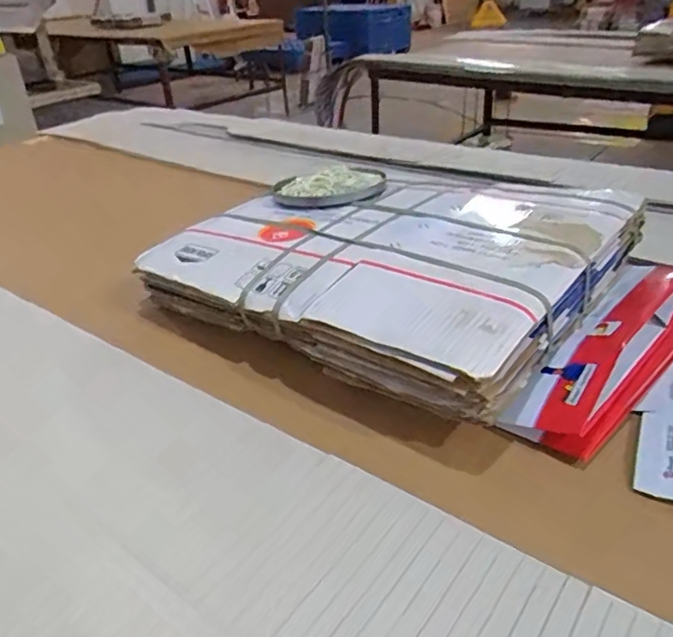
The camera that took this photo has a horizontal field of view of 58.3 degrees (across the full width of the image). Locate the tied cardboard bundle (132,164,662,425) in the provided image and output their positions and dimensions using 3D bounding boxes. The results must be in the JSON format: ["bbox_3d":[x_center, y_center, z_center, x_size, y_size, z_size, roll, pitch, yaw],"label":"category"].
[{"bbox_3d":[0.060,-0.084,0.772,0.508,0.113,0.426,20,37,35],"label":"tied cardboard bundle"}]

